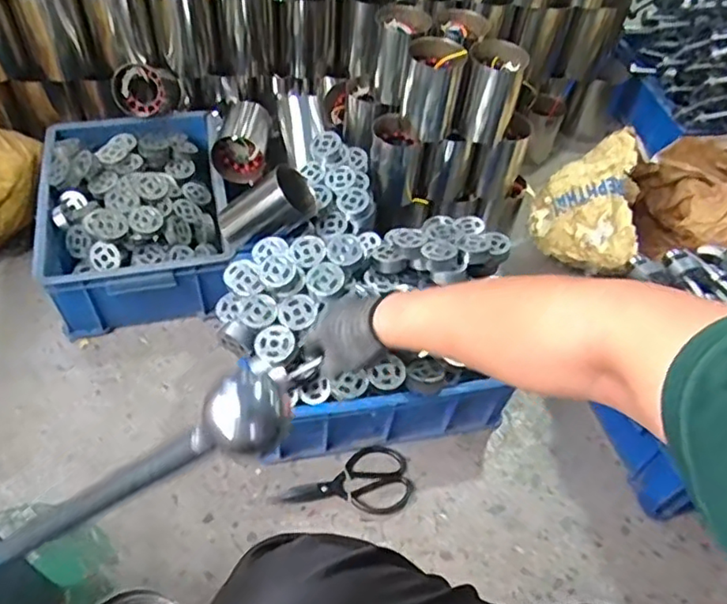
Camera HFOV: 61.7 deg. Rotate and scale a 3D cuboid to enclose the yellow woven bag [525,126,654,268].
[{"bbox_3d":[0.408,-0.192,1.110,0.173,0.137,0.272,17,51,8],"label":"yellow woven bag"}]

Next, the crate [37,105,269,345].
[{"bbox_3d":[-0.389,-0.157,1.087,0.309,0.166,0.427,-11,53,-14],"label":"crate"}]

